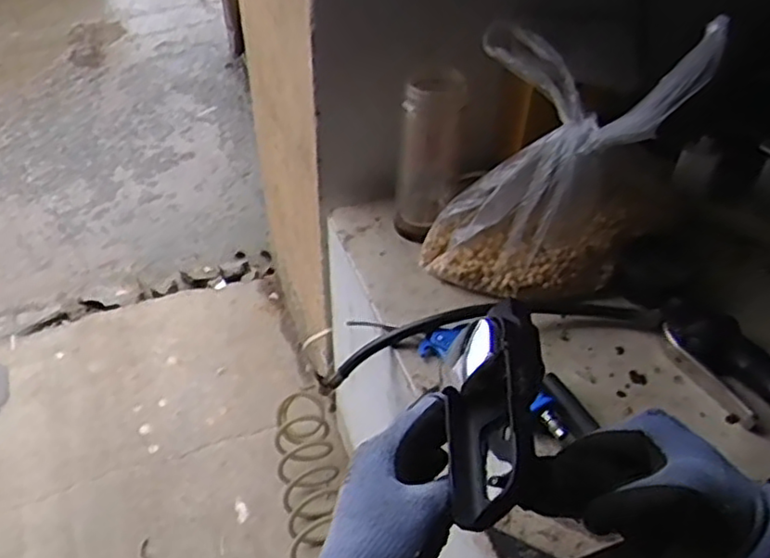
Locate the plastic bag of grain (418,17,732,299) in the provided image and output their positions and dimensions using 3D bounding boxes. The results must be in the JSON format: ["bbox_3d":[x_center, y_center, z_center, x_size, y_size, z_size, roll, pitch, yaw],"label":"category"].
[{"bbox_3d":[0.164,-0.115,0.619,0.216,0.260,0.147,18,47,14],"label":"plastic bag of grain"}]

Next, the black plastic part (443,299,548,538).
[{"bbox_3d":[0.064,0.077,0.407,0.053,0.053,0.129,9,79,6],"label":"black plastic part"}]

